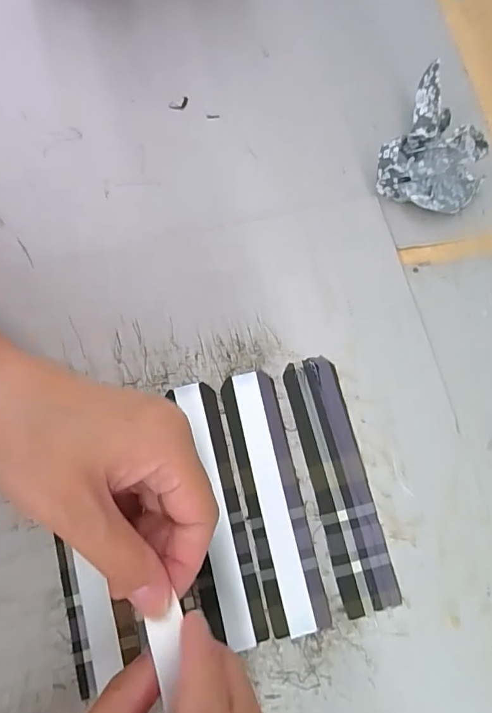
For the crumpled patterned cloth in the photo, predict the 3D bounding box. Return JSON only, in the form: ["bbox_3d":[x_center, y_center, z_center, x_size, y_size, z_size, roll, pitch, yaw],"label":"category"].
[{"bbox_3d":[0.122,-0.128,0.282,0.066,0.043,0.074,30,78,5],"label":"crumpled patterned cloth"}]

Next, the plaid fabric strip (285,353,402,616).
[{"bbox_3d":[0.054,0.070,0.256,0.032,0.004,0.140,-13,78,-4],"label":"plaid fabric strip"}]

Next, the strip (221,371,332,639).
[{"bbox_3d":[0.016,0.080,0.256,0.032,0.005,0.142,-12,78,-4],"label":"strip"}]

